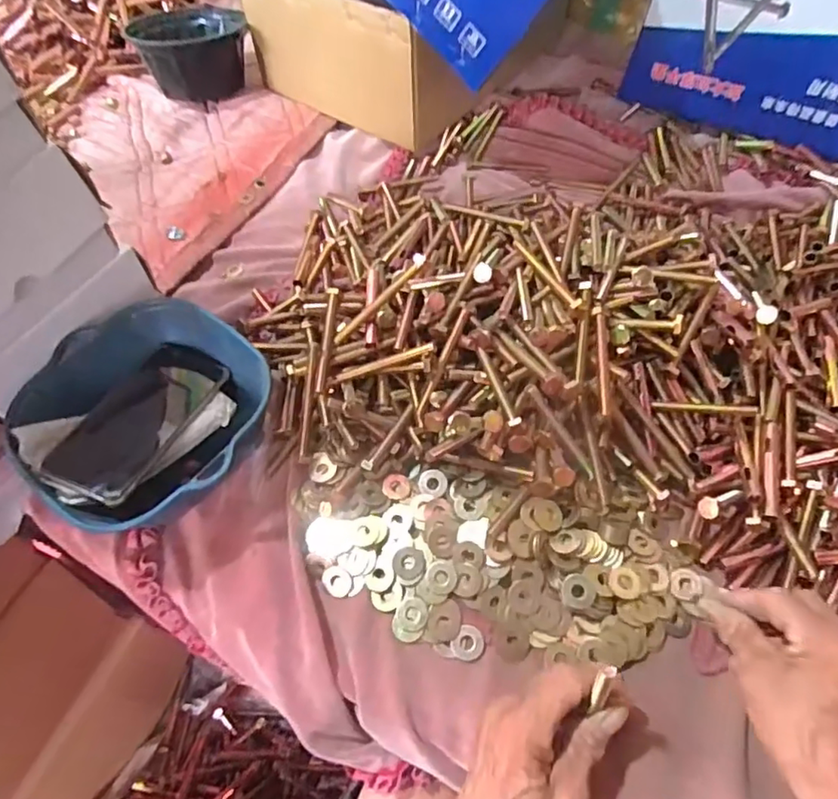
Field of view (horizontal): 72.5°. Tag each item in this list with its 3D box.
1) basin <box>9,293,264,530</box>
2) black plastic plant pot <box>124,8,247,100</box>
[{"bbox_3d":[-0.229,0.019,0.493,0.196,0.084,0.187,0,58,-1],"label":"basin"},{"bbox_3d":[-0.317,-0.496,0.813,0.156,0.083,0.129,-24,61,-14],"label":"black plastic plant pot"}]

